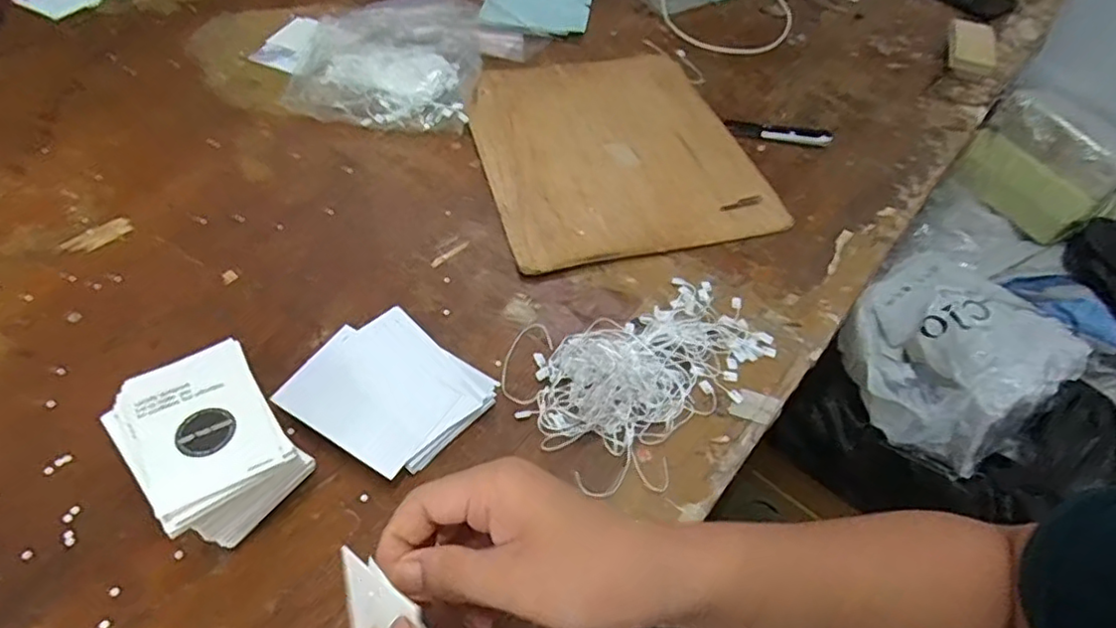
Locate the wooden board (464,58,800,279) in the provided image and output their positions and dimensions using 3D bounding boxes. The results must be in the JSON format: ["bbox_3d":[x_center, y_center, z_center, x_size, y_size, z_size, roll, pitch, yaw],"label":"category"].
[{"bbox_3d":[0.050,-0.168,0.610,0.246,0.008,0.294,-12,53,-12],"label":"wooden board"}]

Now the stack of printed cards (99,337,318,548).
[{"bbox_3d":[-0.194,0.077,0.364,0.075,0.063,0.097,-34,60,-25],"label":"stack of printed cards"}]

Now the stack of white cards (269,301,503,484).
[{"bbox_3d":[-0.109,0.051,0.419,0.114,0.018,0.097,28,56,18],"label":"stack of white cards"}]

